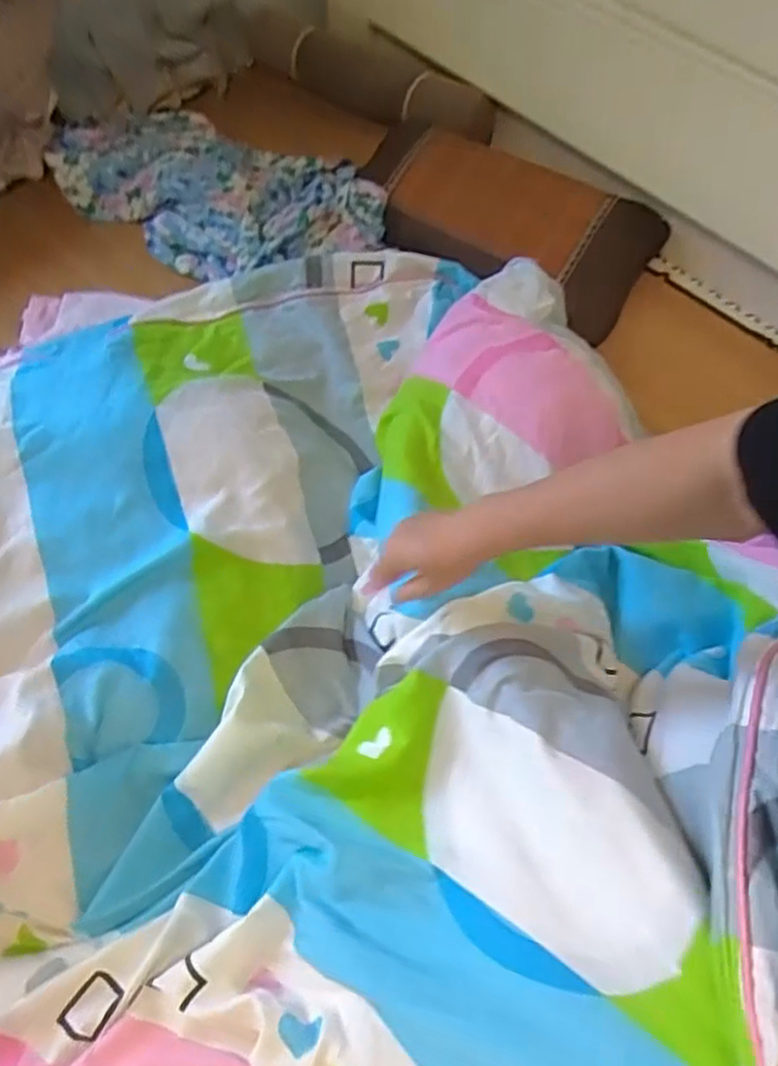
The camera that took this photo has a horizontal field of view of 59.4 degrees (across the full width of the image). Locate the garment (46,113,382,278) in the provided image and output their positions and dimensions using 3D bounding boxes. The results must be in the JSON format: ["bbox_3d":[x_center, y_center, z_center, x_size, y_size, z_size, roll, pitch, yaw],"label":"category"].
[{"bbox_3d":[-0.279,-0.576,1.139,0.553,0.091,0.303,29,66,13],"label":"garment"}]

